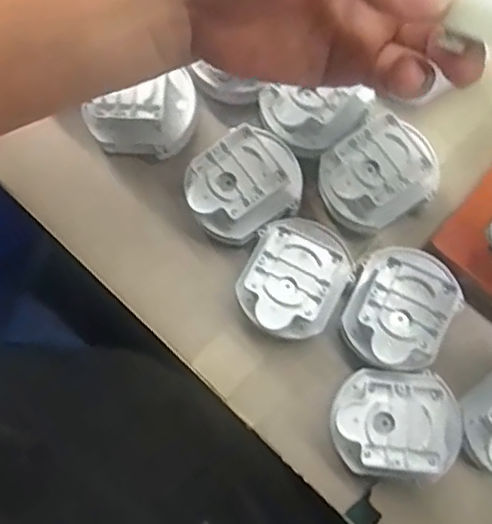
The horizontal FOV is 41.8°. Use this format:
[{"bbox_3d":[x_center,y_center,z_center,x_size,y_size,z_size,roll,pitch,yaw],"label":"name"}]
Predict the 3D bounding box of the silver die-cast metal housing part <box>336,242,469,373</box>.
[{"bbox_3d":[0.088,0.024,0.361,0.056,0.022,0.067,23,79,7],"label":"silver die-cast metal housing part"}]

